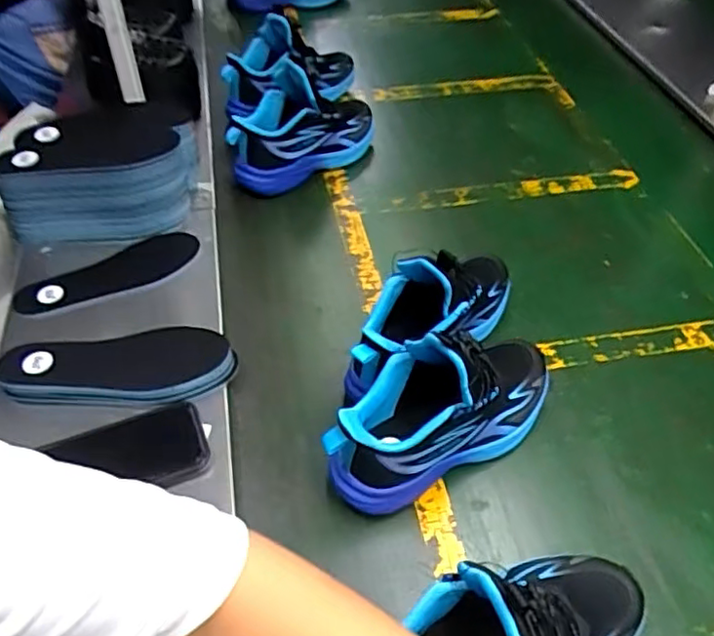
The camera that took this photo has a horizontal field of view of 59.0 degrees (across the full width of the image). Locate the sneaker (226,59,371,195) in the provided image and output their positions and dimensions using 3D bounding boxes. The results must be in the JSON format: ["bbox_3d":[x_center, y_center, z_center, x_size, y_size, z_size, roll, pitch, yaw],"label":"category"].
[{"bbox_3d":[-0.083,-0.282,0.913,0.239,0.143,0.104,-30,53,-24],"label":"sneaker"}]

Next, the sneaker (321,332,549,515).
[{"bbox_3d":[0.084,0.075,0.572,0.242,0.137,0.089,-22,51,-18],"label":"sneaker"}]

